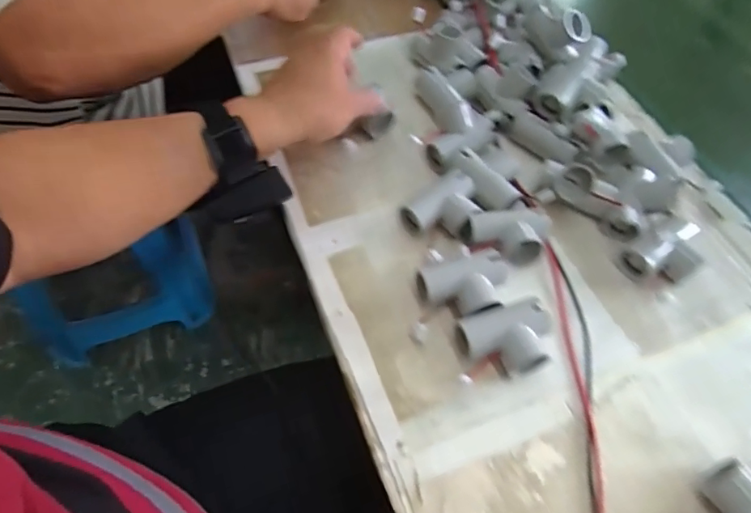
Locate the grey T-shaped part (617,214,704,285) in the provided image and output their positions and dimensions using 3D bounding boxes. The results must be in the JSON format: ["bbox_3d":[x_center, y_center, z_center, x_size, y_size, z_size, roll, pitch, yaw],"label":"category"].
[{"bbox_3d":[0.276,-0.005,0.462,0.086,0.029,0.049,-28,64,-21],"label":"grey T-shaped part"}]

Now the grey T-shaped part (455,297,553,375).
[{"bbox_3d":[0.107,0.068,0.401,0.073,0.031,0.051,-12,60,-13],"label":"grey T-shaped part"}]

